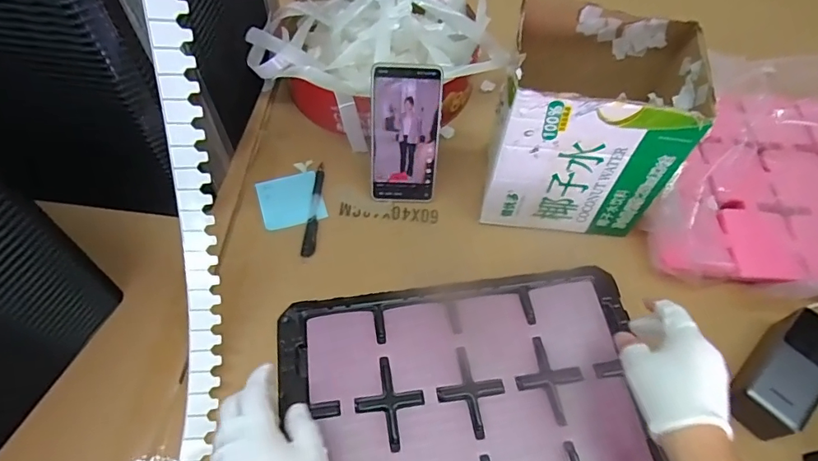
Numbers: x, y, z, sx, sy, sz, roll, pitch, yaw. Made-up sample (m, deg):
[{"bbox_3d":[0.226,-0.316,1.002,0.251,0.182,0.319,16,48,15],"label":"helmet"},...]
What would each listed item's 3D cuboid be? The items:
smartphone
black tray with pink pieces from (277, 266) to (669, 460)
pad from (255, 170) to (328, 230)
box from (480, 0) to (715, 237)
[{"bbox_3d":[-0.004,-0.108,0.571,0.079,0.164,0.010,3,34,1],"label":"smartphone"},{"bbox_3d":[0.062,0.201,0.460,0.340,0.017,0.330,-6,57,-5],"label":"black tray with pink pieces"},{"bbox_3d":[-0.146,-0.039,0.608,0.076,0.004,0.078,-16,58,-11],"label":"pad"},{"bbox_3d":[0.193,-0.111,0.552,0.180,0.201,0.146,8,57,4],"label":"box"}]

